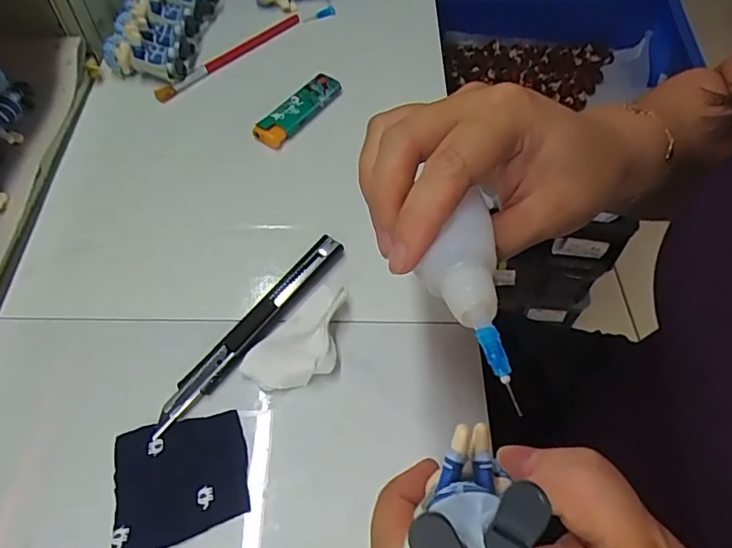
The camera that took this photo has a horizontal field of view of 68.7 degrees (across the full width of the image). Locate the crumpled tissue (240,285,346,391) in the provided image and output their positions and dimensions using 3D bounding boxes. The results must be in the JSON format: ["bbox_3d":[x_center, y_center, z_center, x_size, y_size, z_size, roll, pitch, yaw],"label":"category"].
[{"bbox_3d":[-0.032,0.036,0.292,0.040,0.017,0.066,32,61,18],"label":"crumpled tissue"}]

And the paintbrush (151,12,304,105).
[{"bbox_3d":[-0.110,-0.182,0.442,0.010,0.014,0.149,38,63,21],"label":"paintbrush"}]

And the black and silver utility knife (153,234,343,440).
[{"bbox_3d":[-0.062,0.028,0.299,0.015,0.011,0.141,33,61,19],"label":"black and silver utility knife"}]

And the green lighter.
[{"bbox_3d":[-0.050,-0.123,0.404,0.022,0.015,0.080,31,60,18],"label":"green lighter"}]

